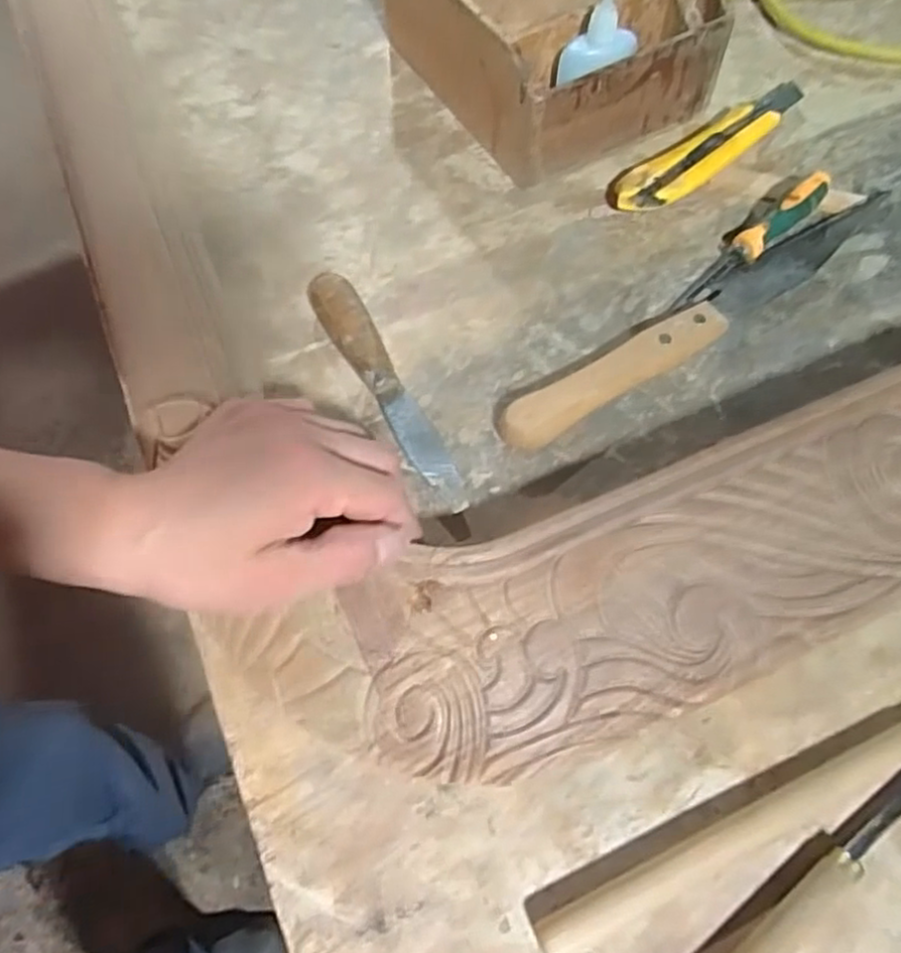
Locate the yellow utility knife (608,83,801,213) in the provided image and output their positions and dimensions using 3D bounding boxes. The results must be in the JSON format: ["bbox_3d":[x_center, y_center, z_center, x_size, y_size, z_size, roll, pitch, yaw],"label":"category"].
[{"bbox_3d":[0.178,-0.217,0.464,0.169,0.020,0.035,-34,67,-14],"label":"yellow utility knife"}]

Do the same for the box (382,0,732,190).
[{"bbox_3d":[0.065,-0.316,0.484,0.156,0.085,0.201,-28,65,-11],"label":"box"}]

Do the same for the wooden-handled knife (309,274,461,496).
[{"bbox_3d":[-0.039,-0.054,0.392,0.023,0.022,0.154,-28,65,-11],"label":"wooden-handled knife"}]

